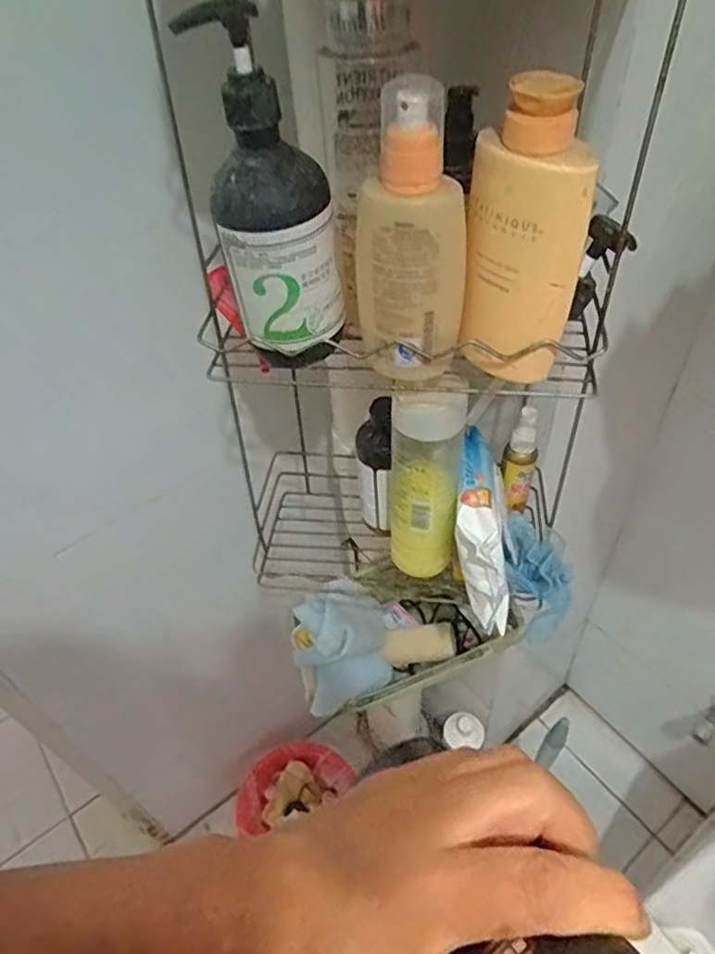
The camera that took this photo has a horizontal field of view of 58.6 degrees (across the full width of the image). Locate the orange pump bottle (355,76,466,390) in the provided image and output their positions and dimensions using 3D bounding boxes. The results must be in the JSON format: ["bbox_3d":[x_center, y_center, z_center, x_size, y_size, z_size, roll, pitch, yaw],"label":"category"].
[{"bbox_3d":[0.030,-0.140,0.381,0.065,0.171,0.042,-1,47,4],"label":"orange pump bottle"}]

